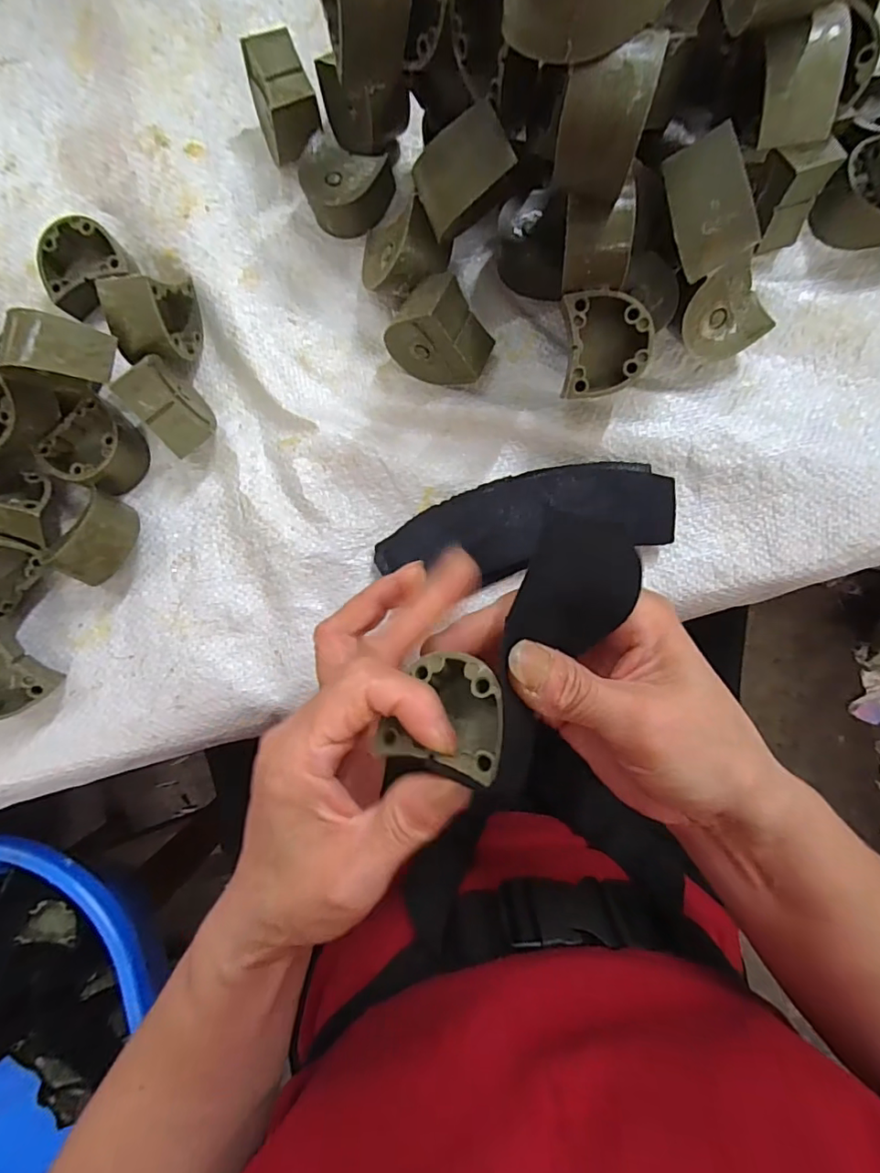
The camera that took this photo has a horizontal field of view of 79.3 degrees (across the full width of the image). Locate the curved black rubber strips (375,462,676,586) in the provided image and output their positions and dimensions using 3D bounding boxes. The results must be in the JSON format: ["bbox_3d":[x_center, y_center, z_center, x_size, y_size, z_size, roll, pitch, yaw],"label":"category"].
[{"bbox_3d":[0.043,-0.033,0.275,0.152,0.012,0.049,-13,86,2],"label":"curved black rubber strips"}]

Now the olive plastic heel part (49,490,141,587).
[{"bbox_3d":[-0.172,-0.024,0.274,0.023,0.040,0.046,10,87,3],"label":"olive plastic heel part"}]

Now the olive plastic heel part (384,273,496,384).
[{"bbox_3d":[0.000,-0.129,0.270,0.050,0.048,0.032,23,88,4],"label":"olive plastic heel part"}]

